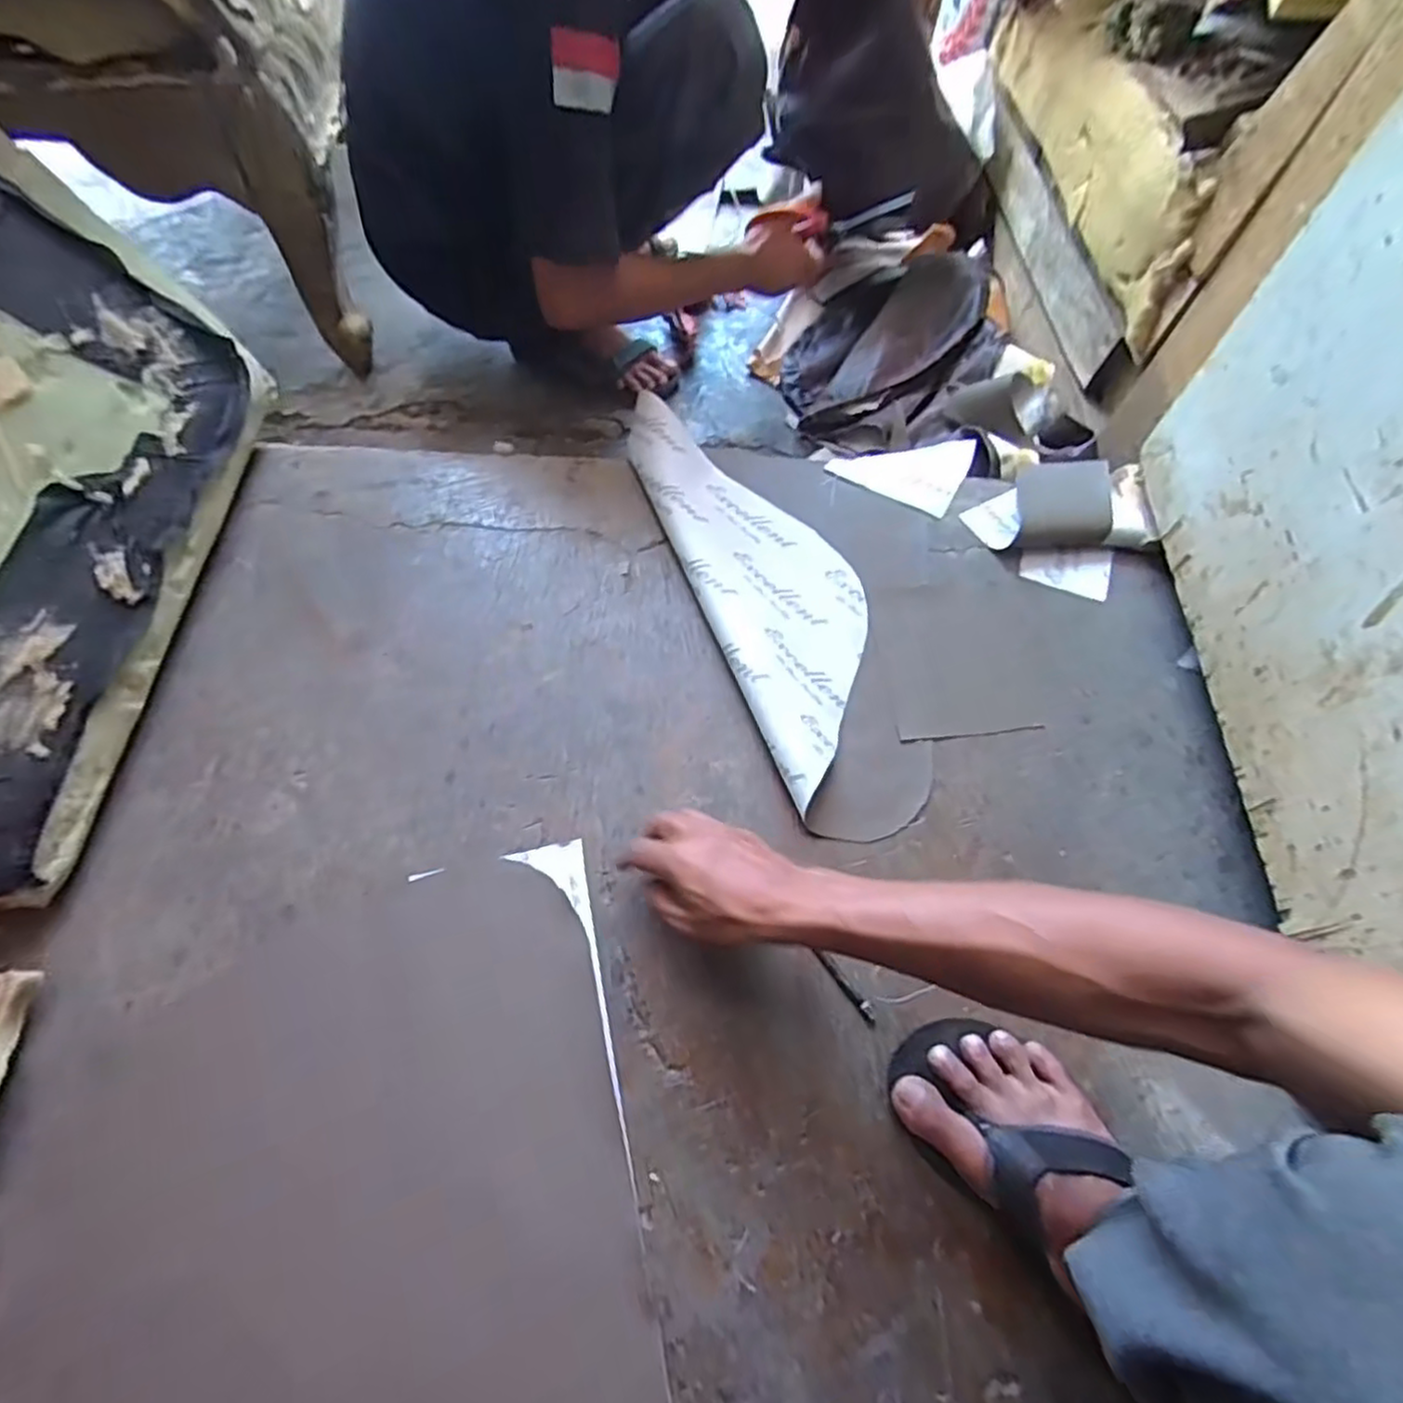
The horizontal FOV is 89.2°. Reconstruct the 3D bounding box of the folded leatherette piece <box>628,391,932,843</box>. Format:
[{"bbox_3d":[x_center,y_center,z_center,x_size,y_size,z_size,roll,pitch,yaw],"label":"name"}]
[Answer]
[{"bbox_3d":[0.075,-0.115,0.701,0.167,0.035,0.512,-18,68,-10],"label":"folded leatherette piece"}]

